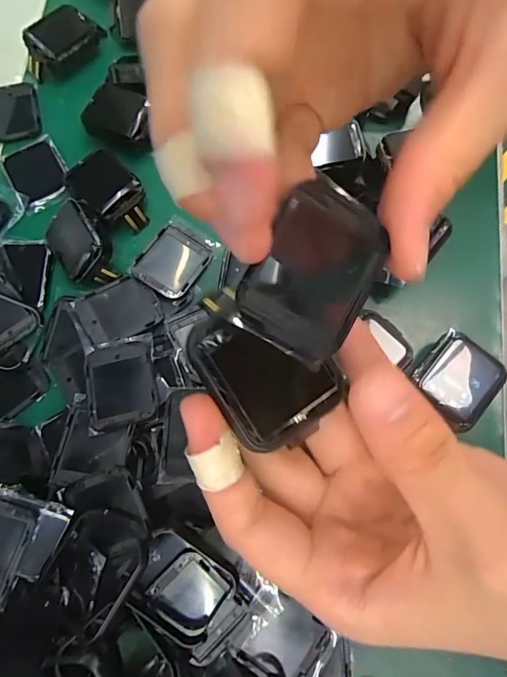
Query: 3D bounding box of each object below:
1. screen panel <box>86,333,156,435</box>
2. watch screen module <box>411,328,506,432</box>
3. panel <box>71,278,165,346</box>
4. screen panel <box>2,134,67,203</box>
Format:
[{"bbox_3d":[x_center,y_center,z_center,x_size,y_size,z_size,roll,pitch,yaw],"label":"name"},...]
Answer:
[{"bbox_3d":[-0.064,0.021,0.204,0.032,0.009,0.043,-11,76,-2],"label":"screen panel"},{"bbox_3d":[0.101,0.019,0.205,0.034,0.007,0.039,41,80,9],"label":"watch screen module"},{"bbox_3d":[-0.071,-0.014,0.220,0.040,0.004,0.033,-29,73,-13],"label":"panel"},{"bbox_3d":[-0.128,-0.099,0.244,0.031,0.004,0.042,-30,78,-7],"label":"screen panel"}]

